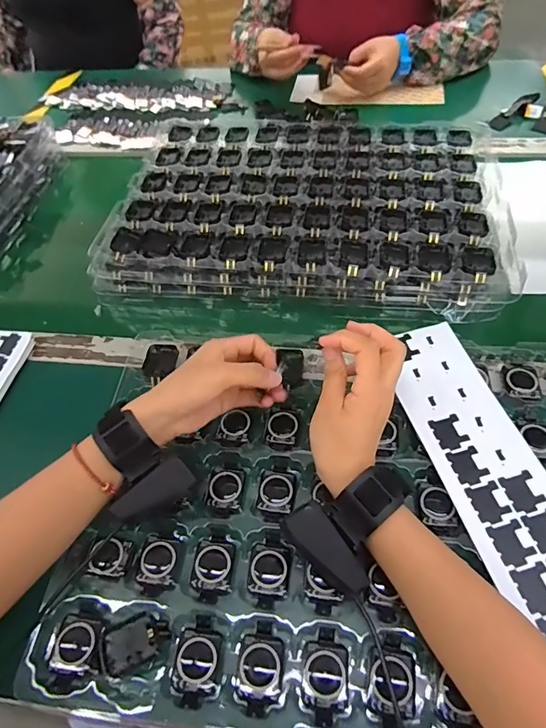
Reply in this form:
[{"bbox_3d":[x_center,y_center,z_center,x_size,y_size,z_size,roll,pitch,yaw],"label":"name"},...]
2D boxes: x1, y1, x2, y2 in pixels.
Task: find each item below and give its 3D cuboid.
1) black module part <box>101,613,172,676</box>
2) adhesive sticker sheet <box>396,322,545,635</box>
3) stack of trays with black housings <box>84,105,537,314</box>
[{"bbox_3d":[-0.103,0.207,0.331,0.047,0.010,0.030,-23,57,-11],"label":"black module part"},{"bbox_3d":[0.187,0.085,0.384,0.082,0.004,0.292,-16,56,-7],"label":"adhesive sticker sheet"},{"bbox_3d":[0.046,-0.233,0.610,0.490,0.045,0.359,5,56,9],"label":"stack of trays with black housings"}]

